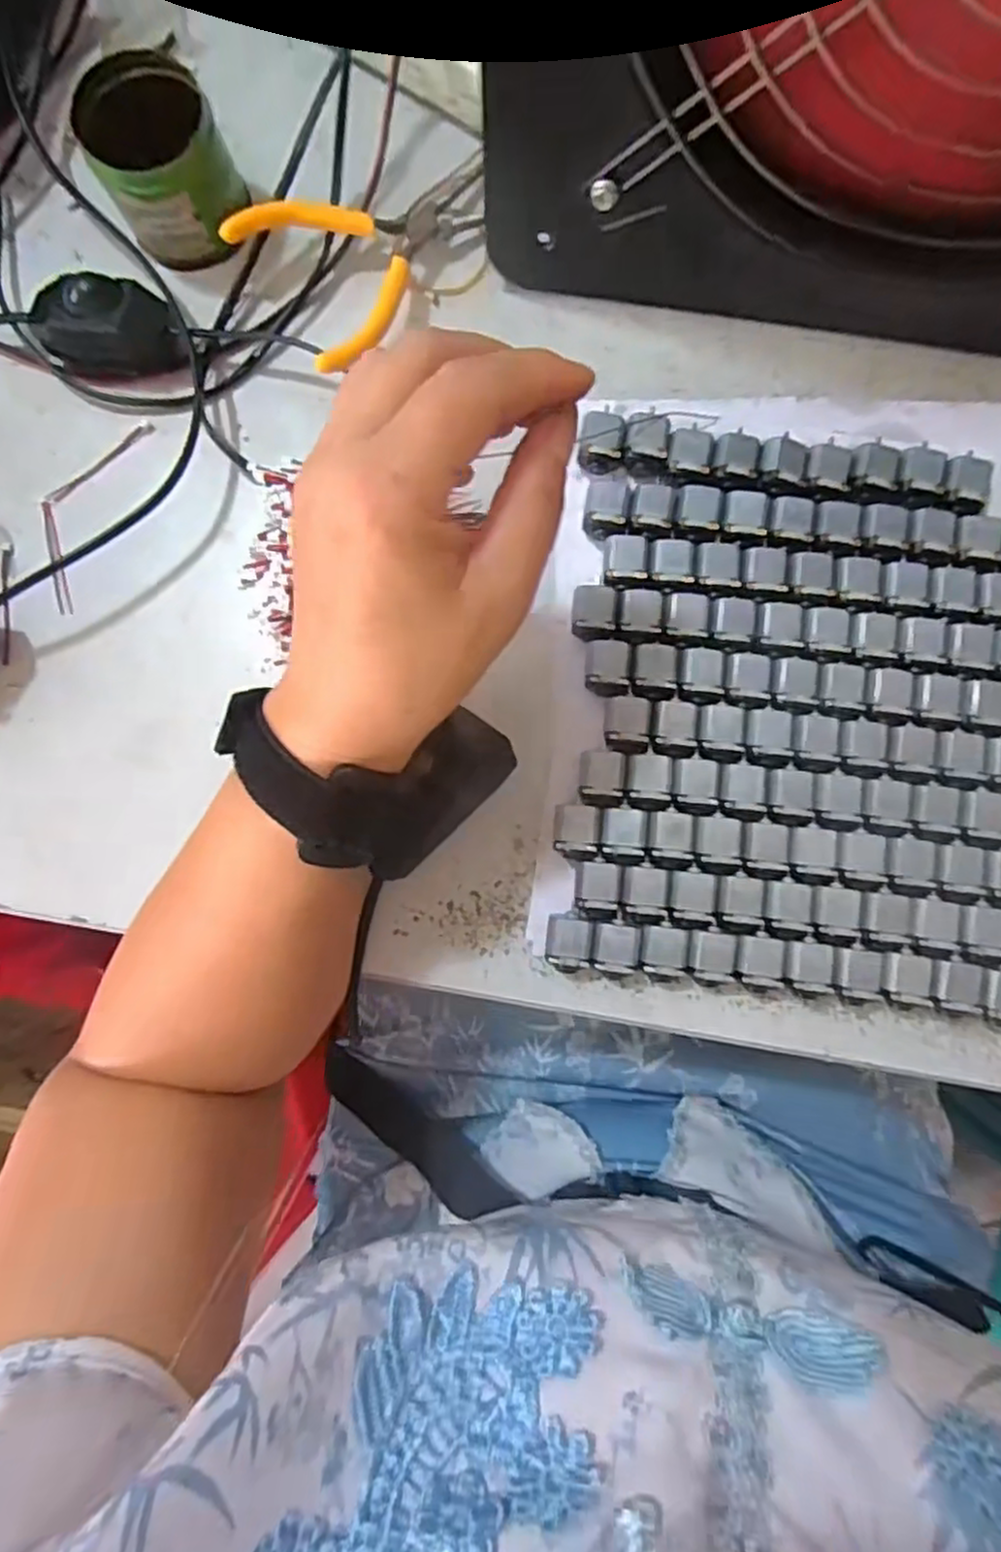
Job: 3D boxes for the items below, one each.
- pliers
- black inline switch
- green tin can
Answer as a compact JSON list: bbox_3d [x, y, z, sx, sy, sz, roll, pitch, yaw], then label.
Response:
[{"bbox_3d":[-0.055,-0.245,0.325,0.110,0.022,0.078,-39,86,1],"label":"pliers"},{"bbox_3d":[-0.176,-0.203,0.328,0.064,0.025,0.034,-1,88,3],"label":"black inline switch"},{"bbox_3d":[-0.147,-0.268,0.318,0.056,0.048,0.053,0,88,3],"label":"green tin can"}]

